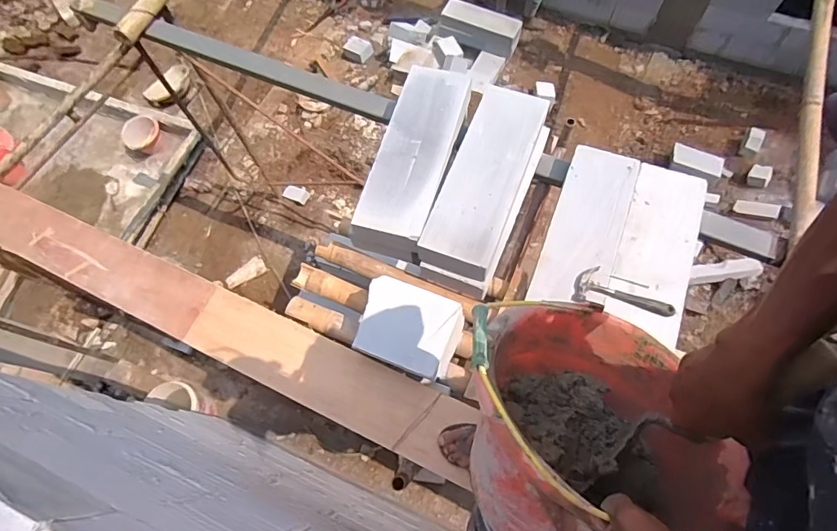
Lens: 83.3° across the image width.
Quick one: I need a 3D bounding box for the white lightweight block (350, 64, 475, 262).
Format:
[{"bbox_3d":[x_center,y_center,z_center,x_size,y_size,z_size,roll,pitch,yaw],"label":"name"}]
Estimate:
[{"bbox_3d":[-0.010,-0.299,1.350,0.210,0.156,0.564,16,69,8],"label":"white lightweight block"}]

